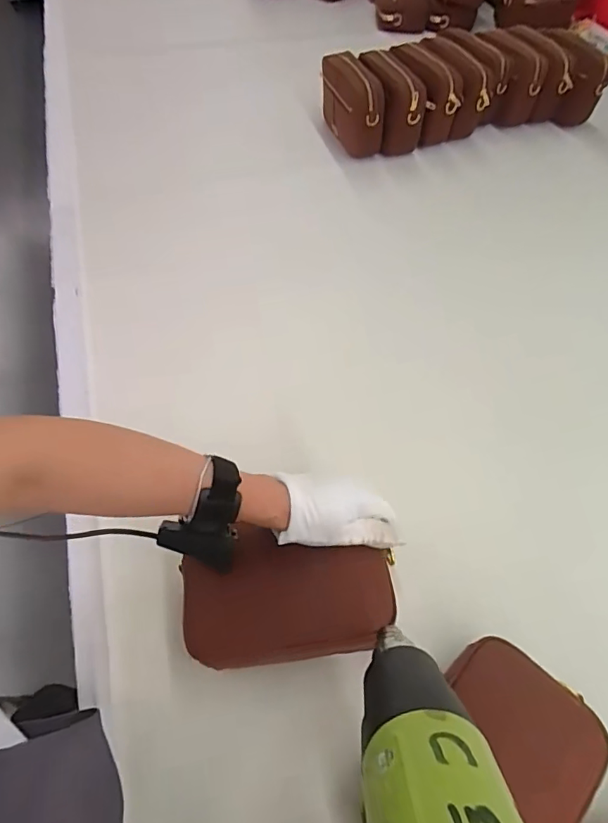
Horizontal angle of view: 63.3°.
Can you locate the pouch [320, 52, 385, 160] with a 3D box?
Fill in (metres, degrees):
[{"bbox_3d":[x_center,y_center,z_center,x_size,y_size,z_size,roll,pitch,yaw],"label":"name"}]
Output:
[{"bbox_3d":[0.089,-0.585,0.928,0.079,0.116,0.158,-13,58,-10],"label":"pouch"}]

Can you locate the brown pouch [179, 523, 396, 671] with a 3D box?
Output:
[{"bbox_3d":[-0.016,0.170,0.457,0.182,0.054,0.103,-4,57,-4],"label":"brown pouch"}]

